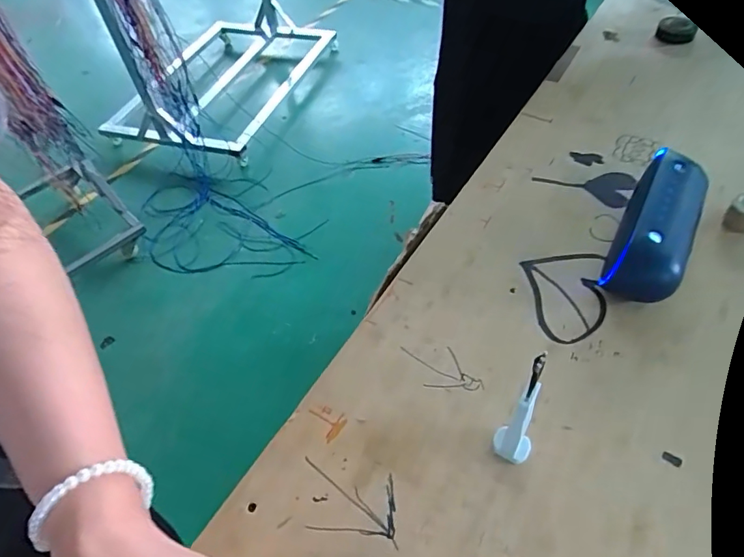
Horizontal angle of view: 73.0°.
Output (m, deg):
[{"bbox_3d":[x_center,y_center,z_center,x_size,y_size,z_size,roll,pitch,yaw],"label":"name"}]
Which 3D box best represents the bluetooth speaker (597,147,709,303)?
[{"bbox_3d":[0.290,-0.052,0.509,0.067,0.066,0.164,24,57,22],"label":"bluetooth speaker"}]

